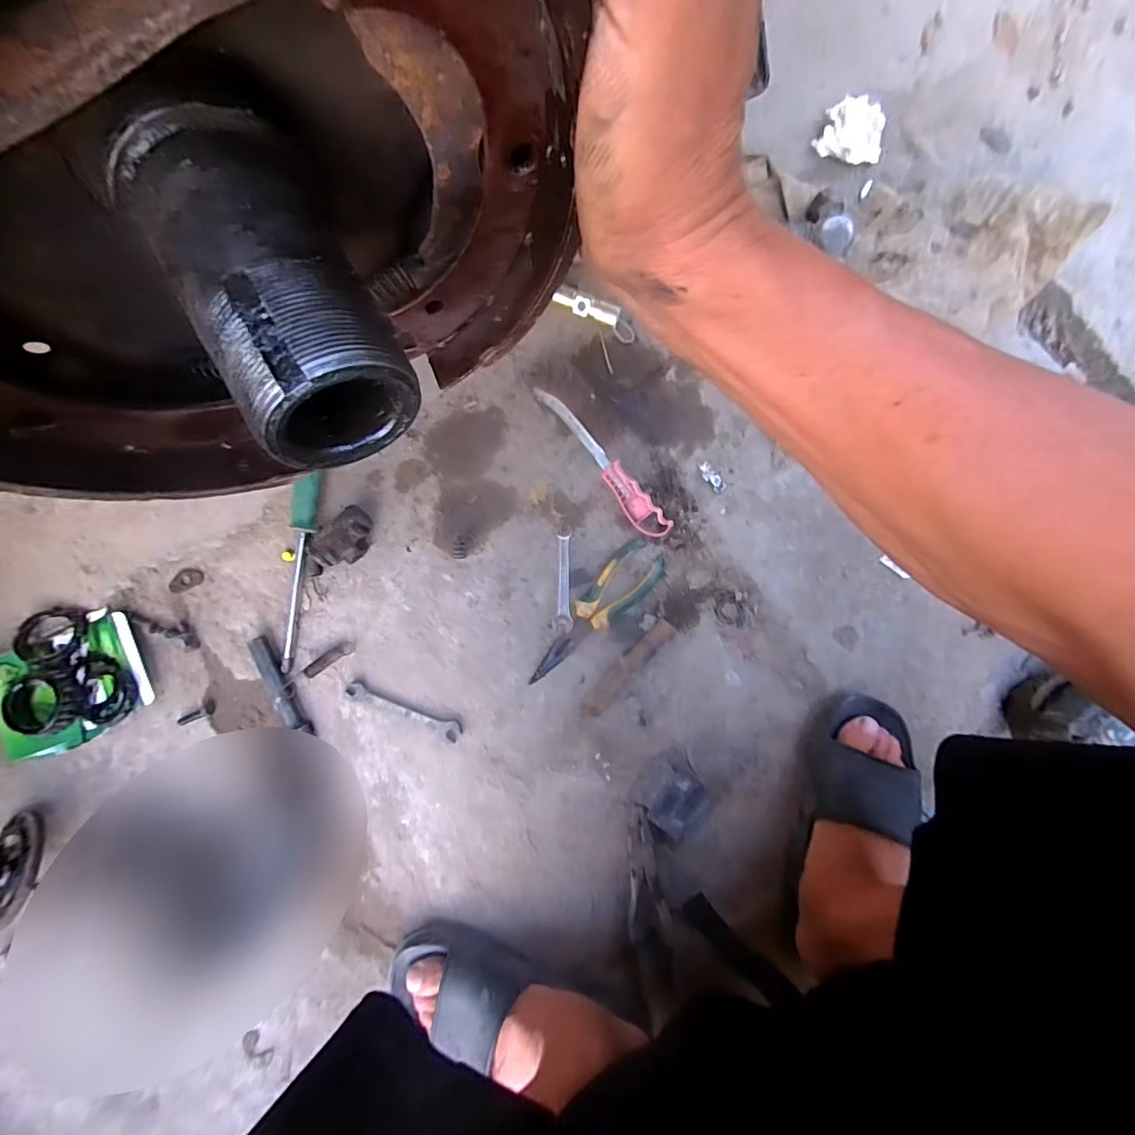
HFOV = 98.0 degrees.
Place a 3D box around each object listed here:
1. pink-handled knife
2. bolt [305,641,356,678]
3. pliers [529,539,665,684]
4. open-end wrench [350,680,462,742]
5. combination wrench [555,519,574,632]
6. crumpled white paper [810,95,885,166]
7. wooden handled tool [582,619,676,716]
[{"bbox_3d":[0.038,-0.118,0.552,0.030,0.026,0.212,-38,90,-3],"label":"pink-handled knife"},{"bbox_3d":[-0.261,0.101,0.541,0.054,0.011,0.014,-33,90,-3],"label":"bolt"},{"bbox_3d":[0.032,0.053,0.541,0.054,0.021,0.188,40,87,-1],"label":"pliers"},{"bbox_3d":[-0.177,0.159,0.540,0.128,0.007,0.022,22,88,-2],"label":"open-end wrench"},{"bbox_3d":[-0.004,0.009,0.541,0.018,0.004,0.121,0,78,0],"label":"combination wrench"},{"bbox_3d":[0.330,-0.511,0.580,0.085,0.020,0.070,-16,89,-3],"label":"crumpled white paper"},{"bbox_3d":[0.066,0.109,0.536,0.024,0.023,0.128,45,87,-1],"label":"wooden handled tool"}]

